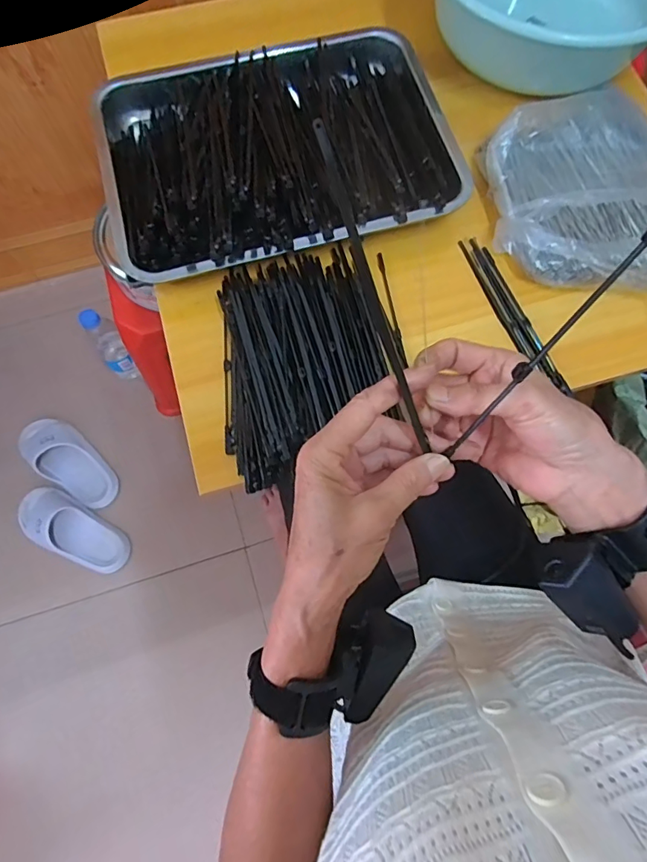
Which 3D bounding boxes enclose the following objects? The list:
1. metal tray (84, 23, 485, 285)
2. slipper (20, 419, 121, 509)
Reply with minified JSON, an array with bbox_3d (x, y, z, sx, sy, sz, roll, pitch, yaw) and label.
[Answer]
[{"bbox_3d":[-0.049,-0.290,0.468,0.335,0.032,0.247,-14,75,-4],"label":"metal tray"},{"bbox_3d":[-0.485,0.058,0.898,0.208,0.058,0.094,35,77,9],"label":"slipper"}]

